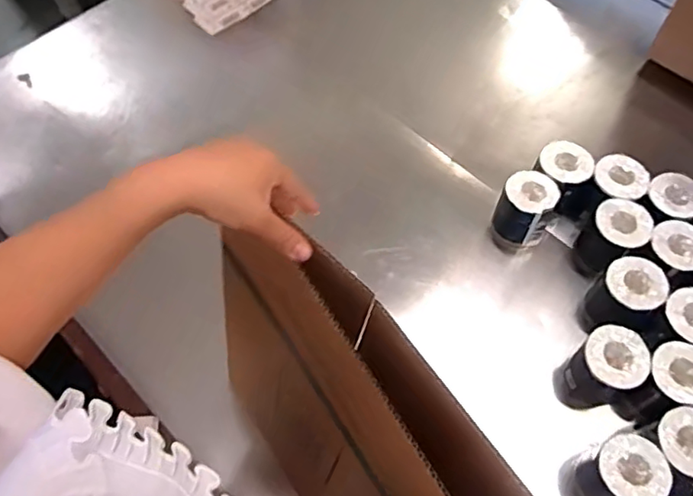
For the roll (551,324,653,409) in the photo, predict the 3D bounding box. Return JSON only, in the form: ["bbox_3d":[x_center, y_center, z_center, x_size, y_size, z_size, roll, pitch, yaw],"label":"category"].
[{"bbox_3d":[0.409,0.204,0.951,0.094,0.165,0.110,41,69,19],"label":"roll"}]

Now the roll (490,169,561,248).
[{"bbox_3d":[0.325,-0.066,1.071,0.095,0.146,0.097,0,62,0],"label":"roll"}]

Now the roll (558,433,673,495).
[{"bbox_3d":[0.398,0.344,0.871,0.101,0.159,0.092,0,62,0],"label":"roll"}]

